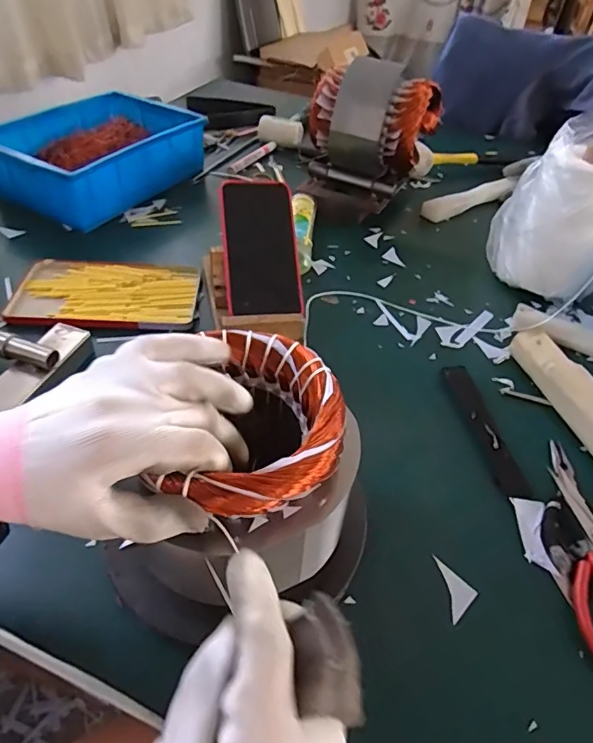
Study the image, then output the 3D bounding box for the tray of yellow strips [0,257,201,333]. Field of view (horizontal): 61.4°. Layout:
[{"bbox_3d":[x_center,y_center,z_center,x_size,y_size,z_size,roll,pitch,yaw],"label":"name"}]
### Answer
[{"bbox_3d":[-0.215,-0.086,0.574,0.195,0.018,0.116,2,45,-4],"label":"tray of yellow strips"}]

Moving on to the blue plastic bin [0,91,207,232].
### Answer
[{"bbox_3d":[-0.293,-0.318,0.751,0.207,0.095,0.279,21,47,15],"label":"blue plastic bin"}]

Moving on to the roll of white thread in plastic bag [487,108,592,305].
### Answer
[{"bbox_3d":[0.328,-0.194,0.607,0.113,0.164,0.157,-27,54,-29],"label":"roll of white thread in plastic bag"}]

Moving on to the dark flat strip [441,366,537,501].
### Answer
[{"bbox_3d":[0.173,0.050,0.465,0.027,0.004,0.154,-3,46,-9],"label":"dark flat strip"}]

